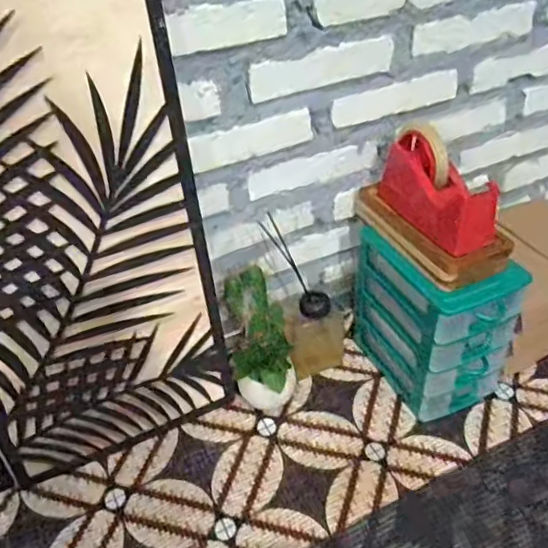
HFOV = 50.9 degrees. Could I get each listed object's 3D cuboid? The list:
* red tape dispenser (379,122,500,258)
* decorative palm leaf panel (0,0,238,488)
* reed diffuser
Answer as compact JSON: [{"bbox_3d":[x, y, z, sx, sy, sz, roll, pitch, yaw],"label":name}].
[{"bbox_3d":[0.188,-0.114,0.695,0.062,0.095,0.189,-20,42,-19],"label":"red tape dispenser"},{"bbox_3d":[-0.217,-0.021,0.614,0.294,0.578,0.013,-19,36,-18],"label":"decorative palm leaf panel"},{"bbox_3d":[0.046,0.038,0.810,0.102,0.232,0.065,-3,40,1],"label":"reed diffuser"}]

